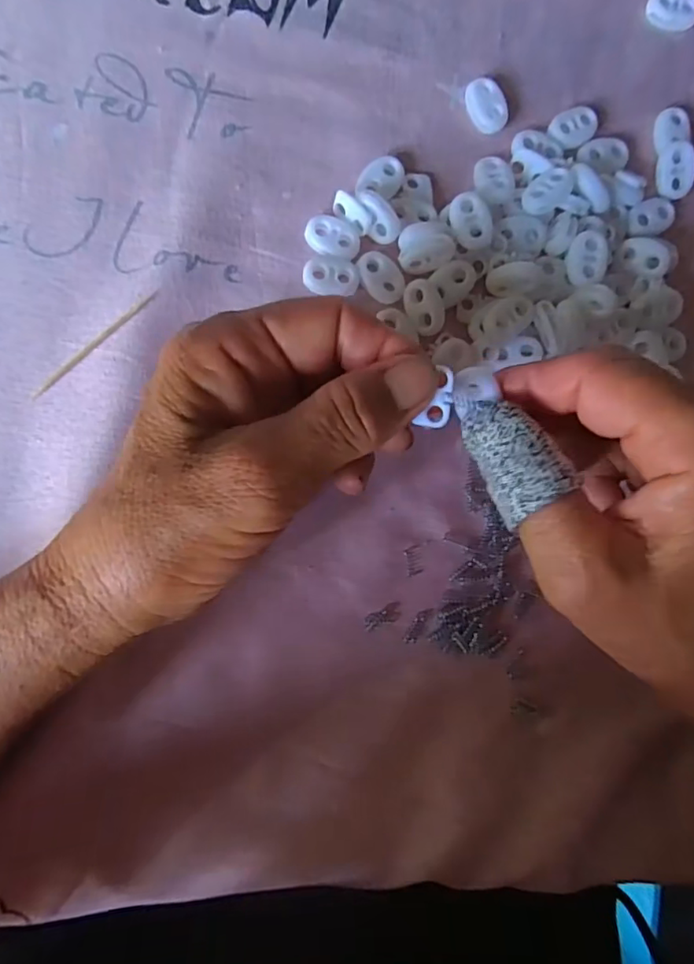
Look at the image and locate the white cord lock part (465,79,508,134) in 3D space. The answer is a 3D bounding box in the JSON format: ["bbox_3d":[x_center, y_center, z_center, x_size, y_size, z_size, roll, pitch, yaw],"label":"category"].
[{"bbox_3d":[0.059,-0.158,0.243,0.014,0.007,0.021,-28,92,-6],"label":"white cord lock part"}]

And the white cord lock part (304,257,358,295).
[{"bbox_3d":[-0.006,-0.083,0.233,0.022,0.004,0.014,0,89,-7],"label":"white cord lock part"}]

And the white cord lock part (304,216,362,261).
[{"bbox_3d":[-0.006,-0.099,0.234,0.023,0.004,0.015,19,87,-6],"label":"white cord lock part"}]

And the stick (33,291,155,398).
[{"bbox_3d":[-0.097,-0.053,0.222,0.059,0.004,0.004,-43,94,-6],"label":"stick"}]

